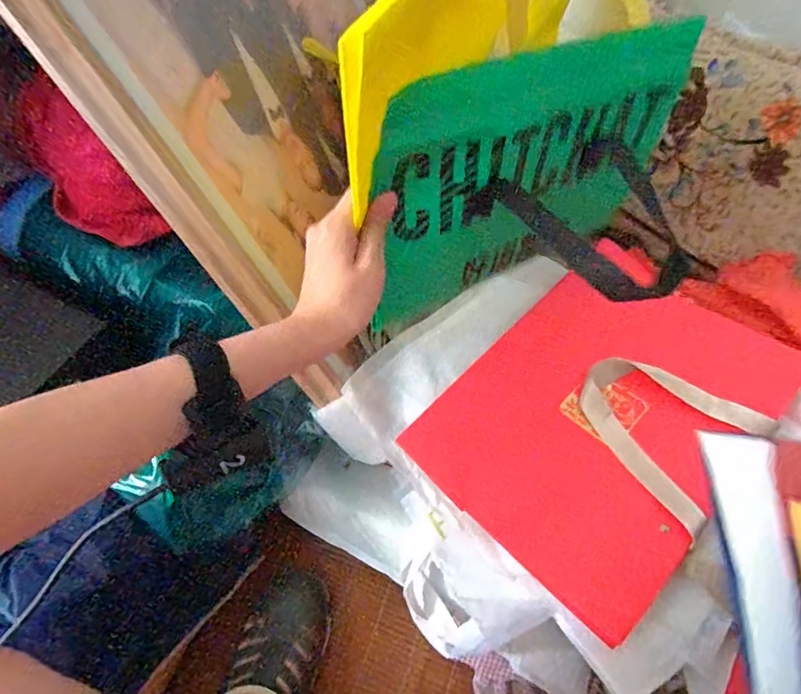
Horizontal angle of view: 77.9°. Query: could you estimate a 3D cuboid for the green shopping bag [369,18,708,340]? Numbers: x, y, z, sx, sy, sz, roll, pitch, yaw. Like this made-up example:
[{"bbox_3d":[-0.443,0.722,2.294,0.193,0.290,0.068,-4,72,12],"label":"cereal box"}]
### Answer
[{"bbox_3d":[0.121,-0.129,0.428,0.308,0.237,0.022,-24,56,-14],"label":"green shopping bag"}]

